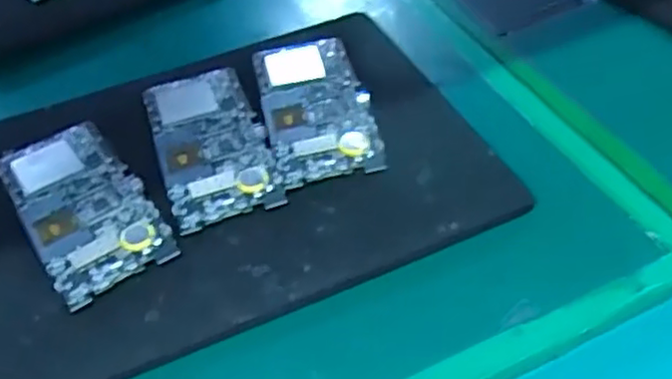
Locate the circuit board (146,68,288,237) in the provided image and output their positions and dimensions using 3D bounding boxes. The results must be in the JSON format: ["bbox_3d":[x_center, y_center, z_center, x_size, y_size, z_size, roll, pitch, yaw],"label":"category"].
[{"bbox_3d":[-0.089,-0.037,0.476,0.072,0.004,0.153,-17,49,-11],"label":"circuit board"}]

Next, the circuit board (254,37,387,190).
[{"bbox_3d":[-0.016,-0.065,0.498,0.074,0.004,0.157,-10,48,-5],"label":"circuit board"}]

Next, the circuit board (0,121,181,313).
[{"bbox_3d":[-0.166,0.009,0.446,0.071,0.013,0.151,-28,52,-20],"label":"circuit board"}]

